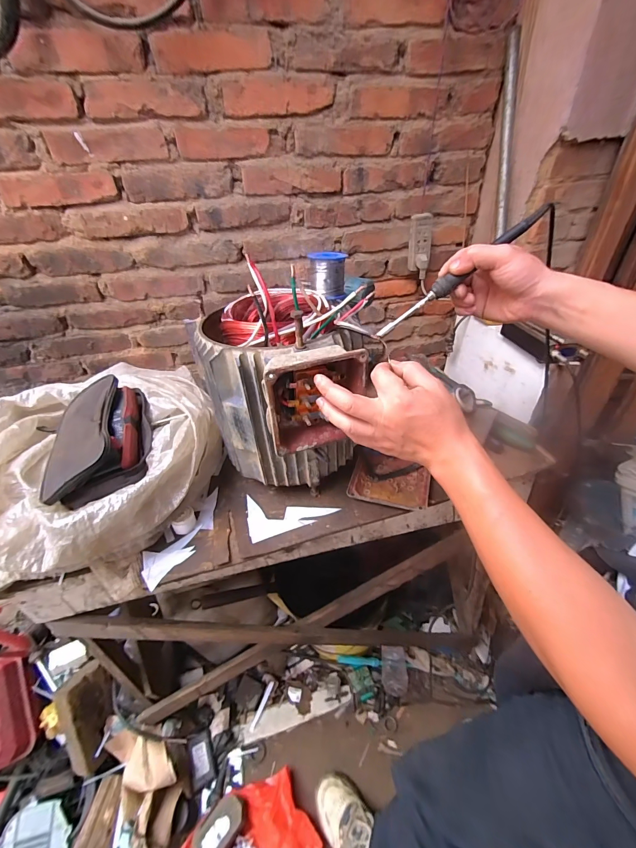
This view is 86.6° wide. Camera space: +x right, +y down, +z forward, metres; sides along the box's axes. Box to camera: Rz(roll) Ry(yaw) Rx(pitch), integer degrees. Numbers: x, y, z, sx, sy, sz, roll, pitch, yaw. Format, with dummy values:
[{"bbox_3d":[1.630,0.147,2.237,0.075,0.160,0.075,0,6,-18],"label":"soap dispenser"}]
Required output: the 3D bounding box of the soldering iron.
[{"bbox_3d":[0.168,-0.177,0.397,0.231,0.018,0.017,-36,38,10],"label":"soldering iron"}]

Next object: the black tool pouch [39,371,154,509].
[{"bbox_3d":[-0.343,0.013,0.520,0.151,0.066,0.228,-13,38,-12],"label":"black tool pouch"}]

